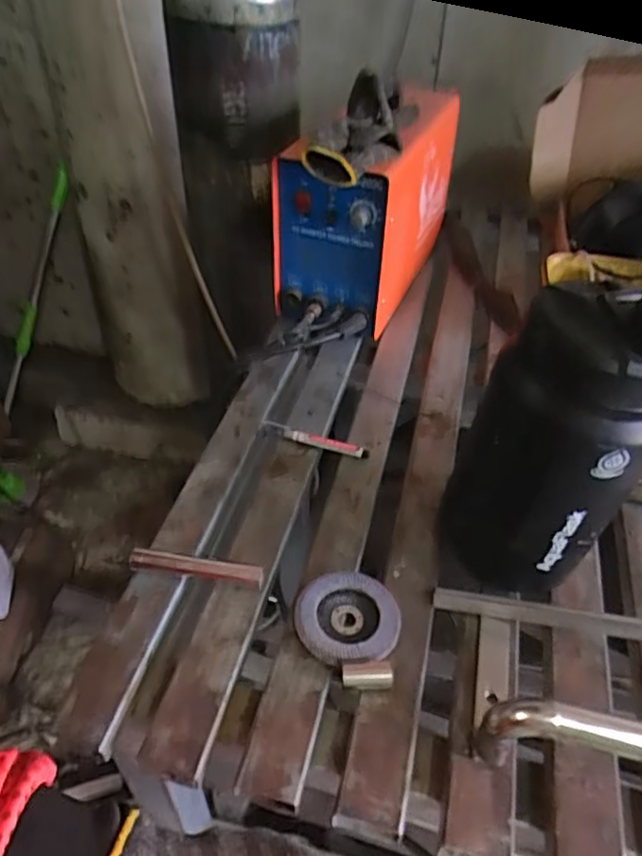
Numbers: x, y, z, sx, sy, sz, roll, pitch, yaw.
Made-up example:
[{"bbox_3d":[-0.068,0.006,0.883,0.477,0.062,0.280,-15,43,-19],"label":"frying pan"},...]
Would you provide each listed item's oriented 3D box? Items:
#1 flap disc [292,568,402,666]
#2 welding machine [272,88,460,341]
[{"bbox_3d":[0.026,0.167,0.554,0.092,0.018,0.081,-24,48,-28],"label":"flap disc"},{"bbox_3d":[0.063,-0.331,0.926,0.173,0.225,0.346,17,43,15],"label":"welding machine"}]

